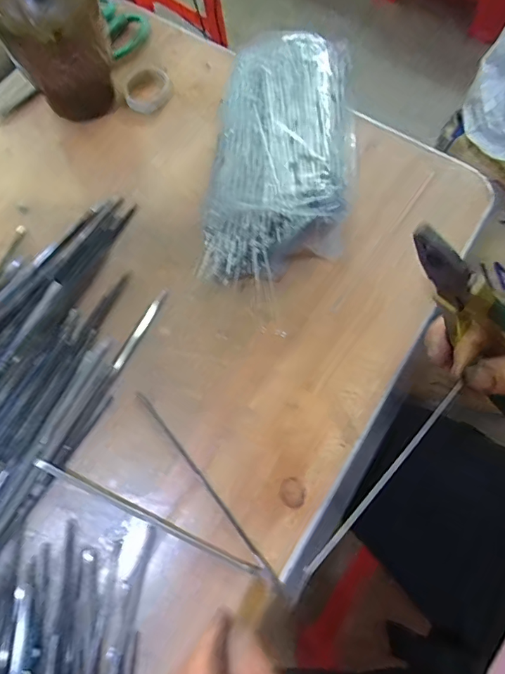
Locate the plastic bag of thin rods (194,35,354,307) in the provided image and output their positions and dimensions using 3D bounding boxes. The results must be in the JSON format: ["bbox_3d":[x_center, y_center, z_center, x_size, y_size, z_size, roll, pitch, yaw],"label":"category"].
[{"bbox_3d":[0.026,-0.158,0.389,0.115,0.039,0.241,5,70,3],"label":"plastic bag of thin rods"}]

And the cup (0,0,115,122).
[{"bbox_3d":[-0.167,-0.258,0.397,0.084,0.109,0.087,-26,72,-8],"label":"cup"}]

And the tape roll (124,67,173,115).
[{"bbox_3d":[-0.102,-0.243,0.449,0.047,0.010,0.047,0,70,1],"label":"tape roll"}]

